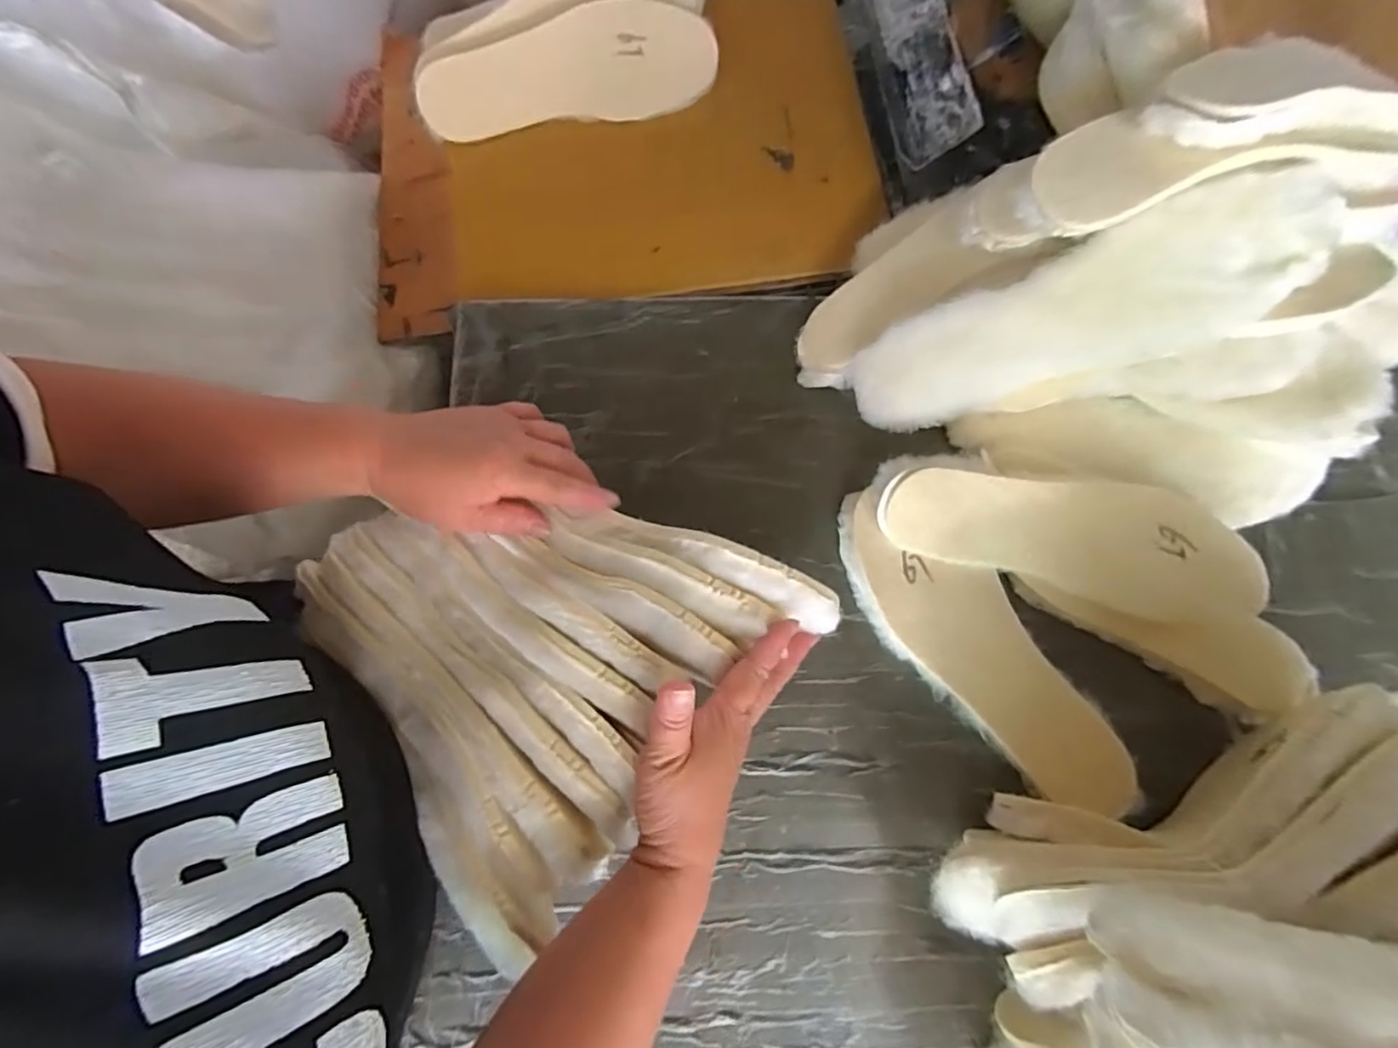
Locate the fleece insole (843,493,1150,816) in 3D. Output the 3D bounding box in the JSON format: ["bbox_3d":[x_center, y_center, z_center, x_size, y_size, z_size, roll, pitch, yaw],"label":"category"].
[{"bbox_3d":[0.208,0.094,0.459,0.085,0.030,0.282,-40,81,-8],"label":"fleece insole"}]

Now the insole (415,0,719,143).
[{"bbox_3d":[-0.126,-0.434,0.577,0.276,0.015,0.089,-8,122,-1],"label":"insole"}]

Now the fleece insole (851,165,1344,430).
[{"bbox_3d":[0.249,-0.136,0.405,0.291,0.054,0.083,-19,77,23],"label":"fleece insole"}]

